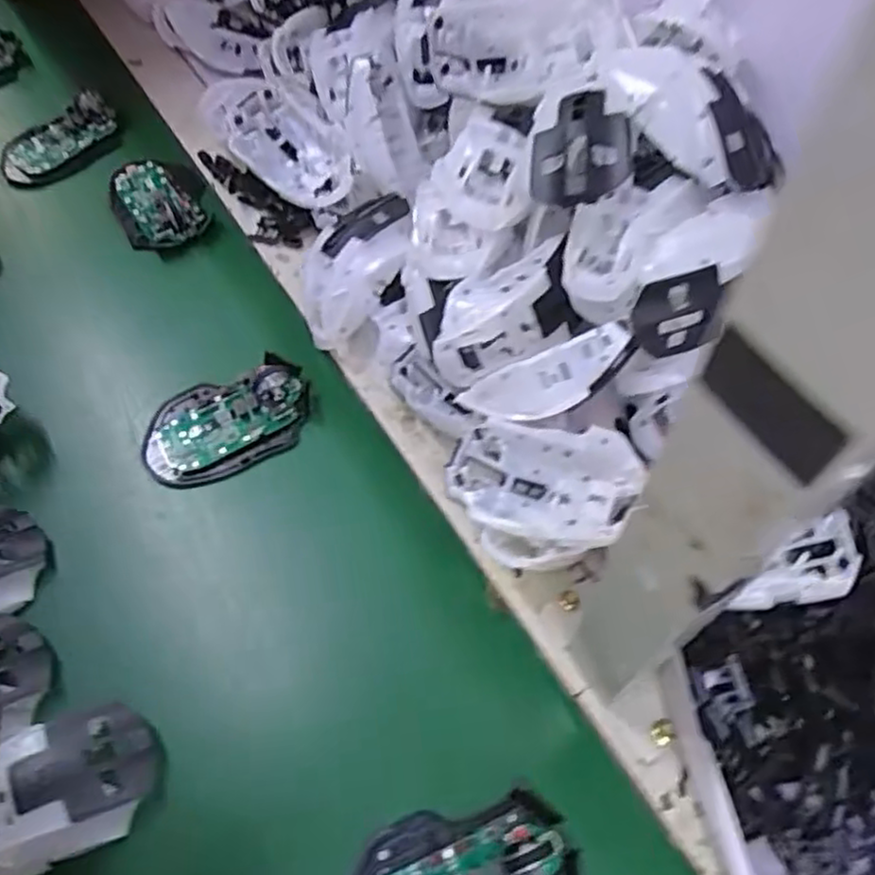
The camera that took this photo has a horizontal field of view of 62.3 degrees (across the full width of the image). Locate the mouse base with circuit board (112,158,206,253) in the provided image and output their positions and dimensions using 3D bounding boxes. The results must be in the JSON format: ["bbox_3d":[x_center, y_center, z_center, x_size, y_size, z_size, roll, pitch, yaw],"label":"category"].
[{"bbox_3d":[-0.224,-0.188,0.591,0.071,0.018,0.102,-29,66,-10],"label":"mouse base with circuit board"}]

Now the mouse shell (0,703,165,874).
[{"bbox_3d":[-0.201,0.181,0.365,0.108,0.026,0.063,-21,65,-6],"label":"mouse shell"}]

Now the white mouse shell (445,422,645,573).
[{"bbox_3d":[0.057,0.033,0.403,0.101,0.032,0.076,9,65,8],"label":"white mouse shell"}]

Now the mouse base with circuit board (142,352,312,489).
[{"bbox_3d":[-0.141,-0.010,0.484,0.112,0.024,0.067,-23,65,-7],"label":"mouse base with circuit board"}]

